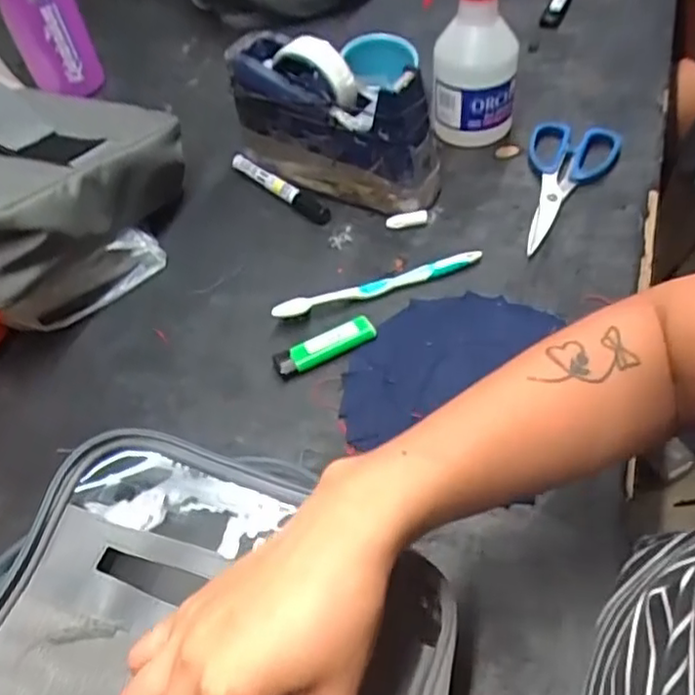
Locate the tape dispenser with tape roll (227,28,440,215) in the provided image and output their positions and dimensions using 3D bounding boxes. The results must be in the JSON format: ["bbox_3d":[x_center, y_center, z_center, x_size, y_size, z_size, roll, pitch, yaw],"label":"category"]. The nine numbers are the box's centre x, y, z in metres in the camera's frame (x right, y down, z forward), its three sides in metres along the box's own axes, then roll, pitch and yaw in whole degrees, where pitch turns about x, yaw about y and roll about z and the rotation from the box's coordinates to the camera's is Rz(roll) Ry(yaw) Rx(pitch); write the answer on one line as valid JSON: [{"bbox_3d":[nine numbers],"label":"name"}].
[{"bbox_3d":[-0.014,-0.204,0.618,0.200,0.115,0.062,25,57,23],"label":"tape dispenser with tape roll"}]

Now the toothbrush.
[{"bbox_3d":[0.025,-0.054,0.551,0.175,0.023,0.018,-18,51,-9],"label":"toothbrush"}]

